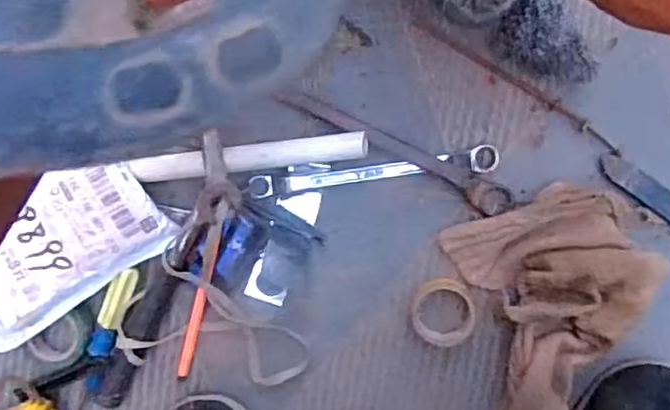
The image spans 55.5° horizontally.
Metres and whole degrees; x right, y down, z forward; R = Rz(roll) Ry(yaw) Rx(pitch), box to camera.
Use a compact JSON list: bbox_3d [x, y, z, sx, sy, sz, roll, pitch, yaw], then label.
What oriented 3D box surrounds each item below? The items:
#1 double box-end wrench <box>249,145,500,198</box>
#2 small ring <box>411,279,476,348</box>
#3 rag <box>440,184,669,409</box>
[{"bbox_3d":[0.031,-0.025,0.508,0.195,0.023,0.019,-7,93,7],"label":"double box-end wrench"},{"bbox_3d":[0.086,0.084,0.508,0.048,0.023,0.052,0,94,3],"label":"small ring"},{"bbox_3d":[0.182,0.104,0.490,0.156,0.047,0.232,-14,93,4],"label":"rag"}]

